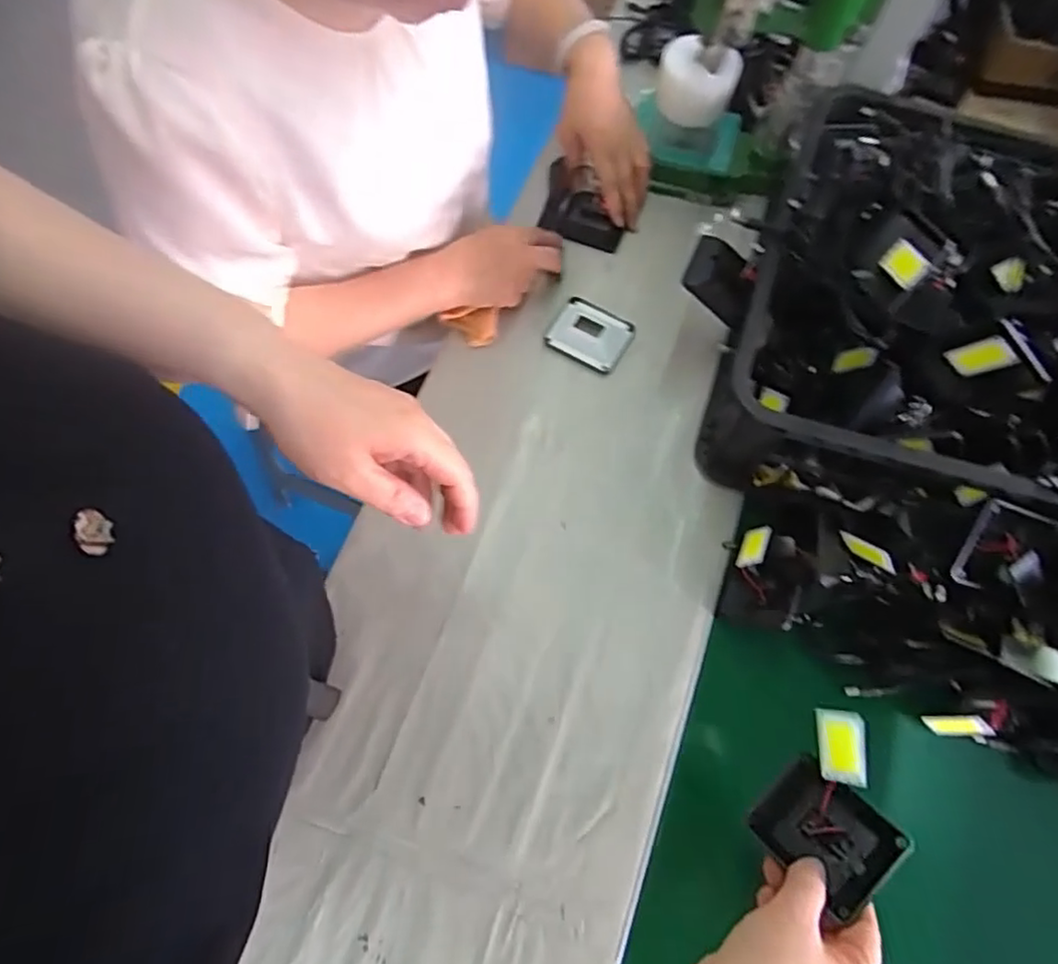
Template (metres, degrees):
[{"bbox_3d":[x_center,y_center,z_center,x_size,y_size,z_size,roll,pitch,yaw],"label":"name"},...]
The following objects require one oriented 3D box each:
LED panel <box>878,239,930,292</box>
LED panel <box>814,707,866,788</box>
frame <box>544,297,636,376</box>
[{"bbox_3d":[0.299,-0.173,0.507,0.007,0.024,0.046,16,40,-24],"label":"LED panel"},{"bbox_3d":[0.195,0.167,0.396,0.027,0.006,0.048,-4,97,19],"label":"LED panel"},{"bbox_3d":[0.065,-0.157,0.662,0.080,0.012,0.071,31,70,9],"label":"frame"}]

